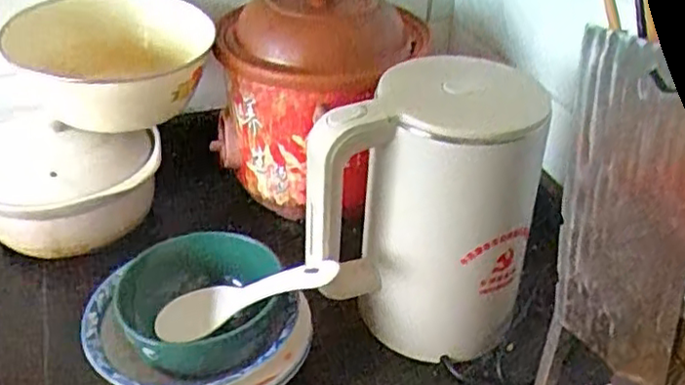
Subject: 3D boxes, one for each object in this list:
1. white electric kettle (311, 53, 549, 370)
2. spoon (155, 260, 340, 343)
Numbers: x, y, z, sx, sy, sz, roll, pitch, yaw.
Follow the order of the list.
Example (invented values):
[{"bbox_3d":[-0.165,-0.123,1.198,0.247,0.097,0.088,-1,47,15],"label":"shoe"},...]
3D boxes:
[{"bbox_3d":[0.069,0.015,0.589,0.179,0.238,0.139,10,38,13],"label":"white electric kettle"},{"bbox_3d":[-0.083,0.087,0.570,0.172,0.019,0.054,-21,31,22],"label":"spoon"}]

